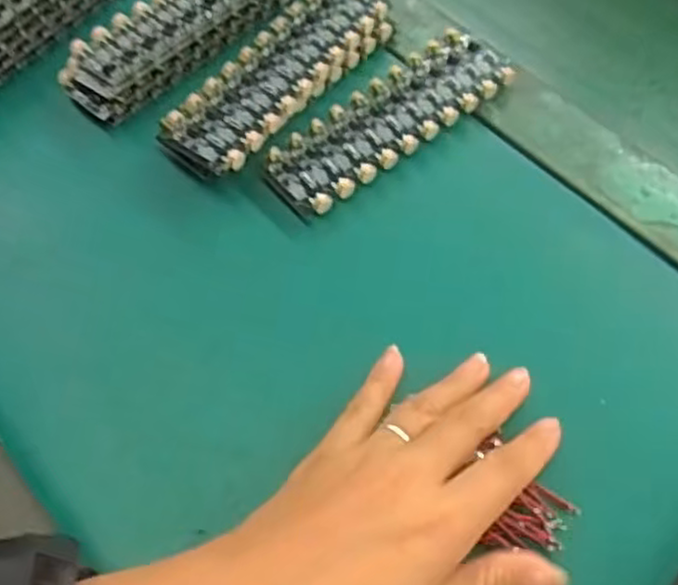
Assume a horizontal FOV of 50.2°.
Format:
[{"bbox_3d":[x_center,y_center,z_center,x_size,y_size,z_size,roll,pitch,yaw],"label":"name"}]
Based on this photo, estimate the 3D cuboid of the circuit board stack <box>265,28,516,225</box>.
[{"bbox_3d":[0.029,-0.102,0.415,0.155,0.021,0.054,-34,64,-22],"label":"circuit board stack"}]

